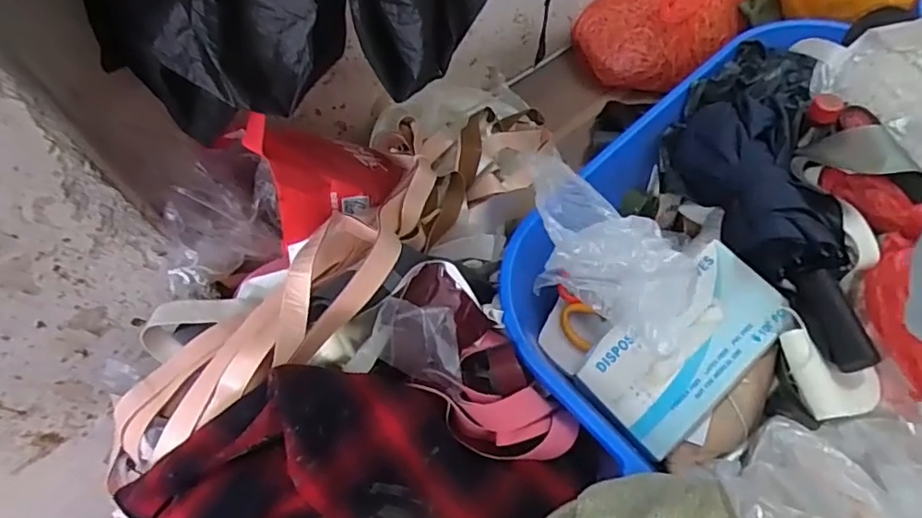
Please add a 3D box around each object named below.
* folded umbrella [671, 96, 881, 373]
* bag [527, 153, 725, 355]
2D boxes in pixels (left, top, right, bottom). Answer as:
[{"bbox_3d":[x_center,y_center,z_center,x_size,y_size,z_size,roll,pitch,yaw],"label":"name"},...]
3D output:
[{"bbox_3d":[0.316,-0.043,0.566,0.105,0.065,0.314,-10,60,-2],"label":"folded umbrella"},{"bbox_3d":[0.138,-0.004,0.532,0.207,0.084,0.115,37,69,21],"label":"bag"}]

